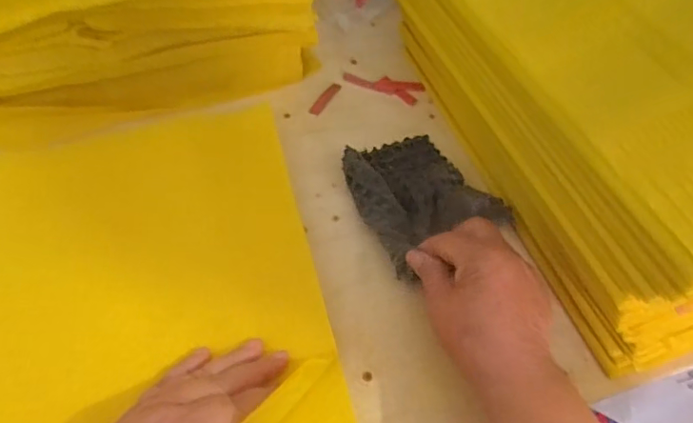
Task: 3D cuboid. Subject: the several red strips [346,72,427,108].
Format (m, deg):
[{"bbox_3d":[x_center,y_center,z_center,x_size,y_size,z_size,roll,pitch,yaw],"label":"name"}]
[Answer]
[{"bbox_3d":[0.038,-0.128,0.525,0.078,0.005,0.031,26,58,14],"label":"several red strips"}]

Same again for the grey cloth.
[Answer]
[{"bbox_3d":[0.057,-0.016,0.432,0.105,0.031,0.120,-26,61,-19],"label":"grey cloth"}]

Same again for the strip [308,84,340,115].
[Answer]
[{"bbox_3d":[-0.021,-0.110,0.513,0.011,0.004,0.046,26,59,14],"label":"strip"}]

